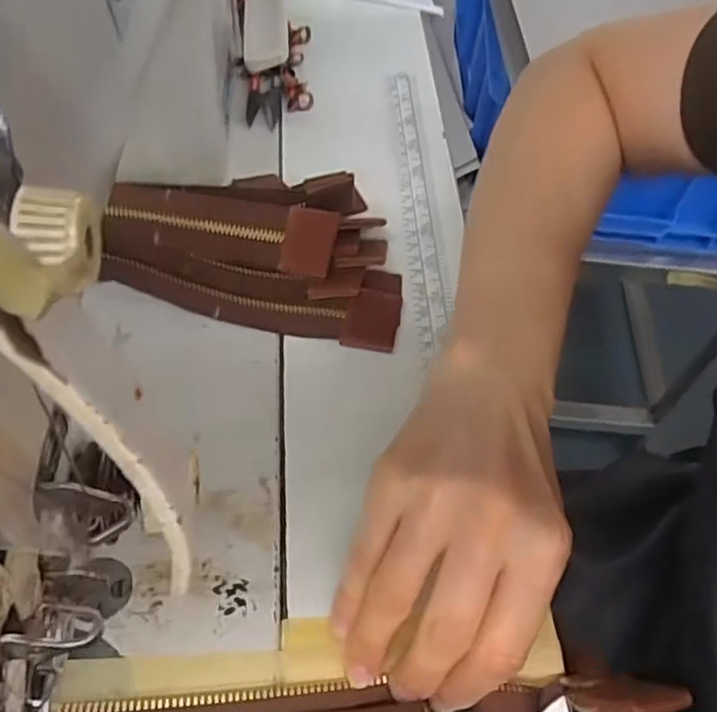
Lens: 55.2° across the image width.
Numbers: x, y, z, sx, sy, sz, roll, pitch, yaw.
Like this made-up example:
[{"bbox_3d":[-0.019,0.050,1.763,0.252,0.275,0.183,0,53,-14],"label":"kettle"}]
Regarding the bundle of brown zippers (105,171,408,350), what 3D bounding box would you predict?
[{"bbox_3d":[-0.056,-0.050,0.350,0.158,0.034,0.078,4,55,-2],"label":"bundle of brown zippers"}]

